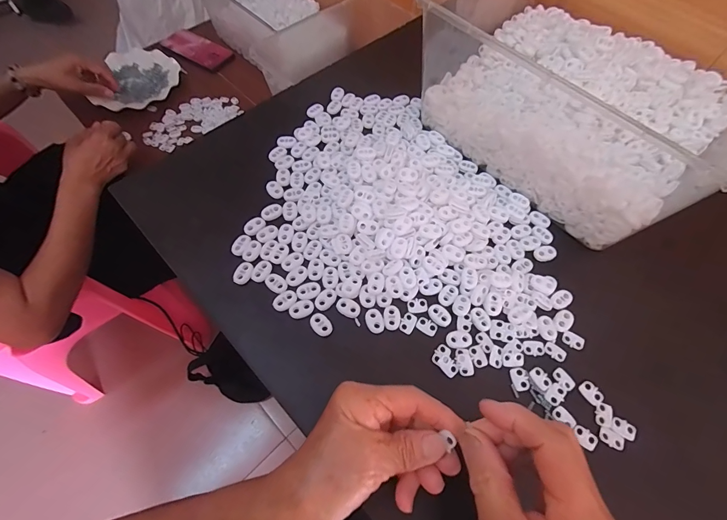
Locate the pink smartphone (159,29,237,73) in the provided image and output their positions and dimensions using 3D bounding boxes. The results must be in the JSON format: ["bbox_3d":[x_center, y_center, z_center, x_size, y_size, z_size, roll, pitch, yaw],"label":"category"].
[{"bbox_3d":[-0.377,-0.480,0.818,0.177,0.009,0.082,34,68,15],"label":"pink smartphone"}]

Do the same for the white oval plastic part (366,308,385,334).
[{"bbox_3d":[0.011,0.055,0.328,0.015,0.004,0.023,-14,65,-8],"label":"white oval plastic part"}]

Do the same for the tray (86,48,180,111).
[{"bbox_3d":[-0.470,-0.383,0.760,0.154,0.017,0.164,1,63,-1],"label":"tray"}]

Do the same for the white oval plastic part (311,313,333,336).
[{"bbox_3d":[-0.038,0.058,0.325,0.016,0.004,0.022,-37,70,-18],"label":"white oval plastic part"}]

